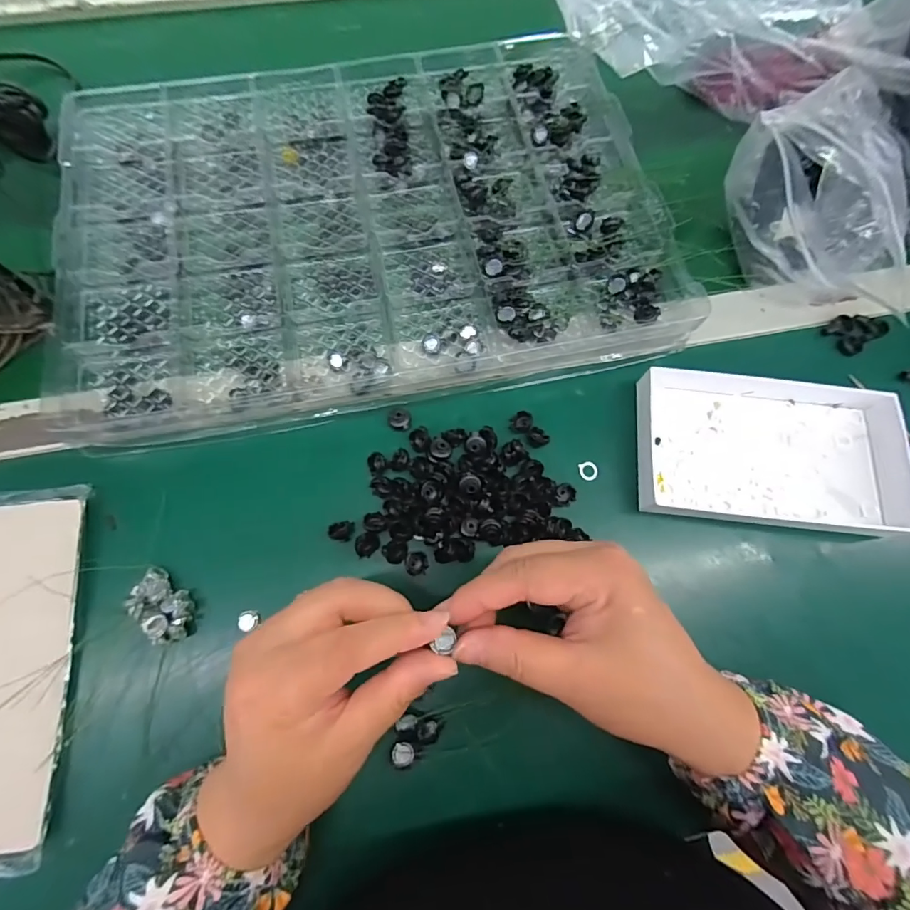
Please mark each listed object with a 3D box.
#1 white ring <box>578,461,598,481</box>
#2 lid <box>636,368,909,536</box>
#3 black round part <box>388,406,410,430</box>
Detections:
[{"bbox_3d":[0.094,0.011,0.330,0.012,0.004,0.014,-7,71,-5],"label":"white ring"},{"bbox_3d":[0.219,-0.008,0.330,0.174,0.026,0.111,5,70,-1],"label":"lid"},{"bbox_3d":[-0.039,-0.027,0.332,0.015,0.007,0.016,1,71,-2],"label":"black round part"}]

